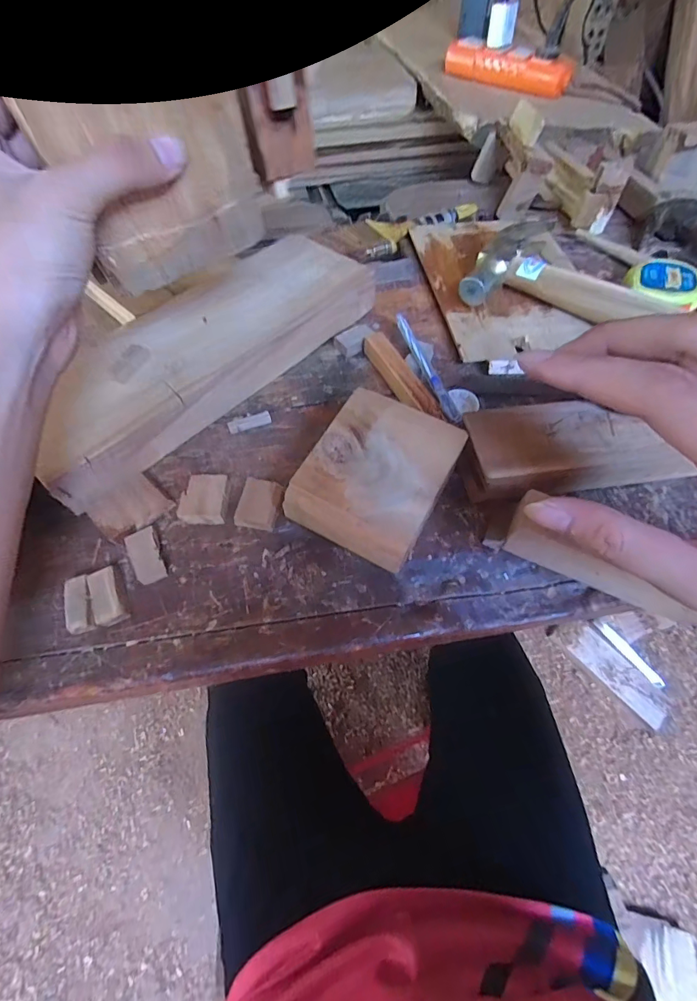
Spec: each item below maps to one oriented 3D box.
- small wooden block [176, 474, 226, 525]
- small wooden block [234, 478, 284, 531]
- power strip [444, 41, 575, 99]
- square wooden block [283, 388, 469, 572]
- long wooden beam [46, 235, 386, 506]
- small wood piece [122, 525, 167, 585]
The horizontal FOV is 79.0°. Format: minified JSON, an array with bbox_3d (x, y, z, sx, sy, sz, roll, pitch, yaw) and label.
[{"bbox_3d":[-0.099,0.000,0.291,0.030,0.013,0.033,-3,60,-1],"label":"small wooden block"},{"bbox_3d":[-0.060,0.003,0.289,0.027,0.013,0.033,12,61,8],"label":"small wooden block"},{"bbox_3d":[0.251,-0.693,0.680,0.211,0.045,0.050,28,64,16],"label":"power strip"},{"bbox_3d":[0.019,-0.012,0.283,0.083,0.037,0.104,26,63,15],"label":"square wooden block"},{"bbox_3d":[-0.117,-0.128,0.350,0.117,0.040,0.313,38,67,20],"label":"long wooden beam"},{"bbox_3d":[-0.128,0.036,0.269,0.018,0.013,0.033,-22,62,-12],"label":"small wood piece"}]

